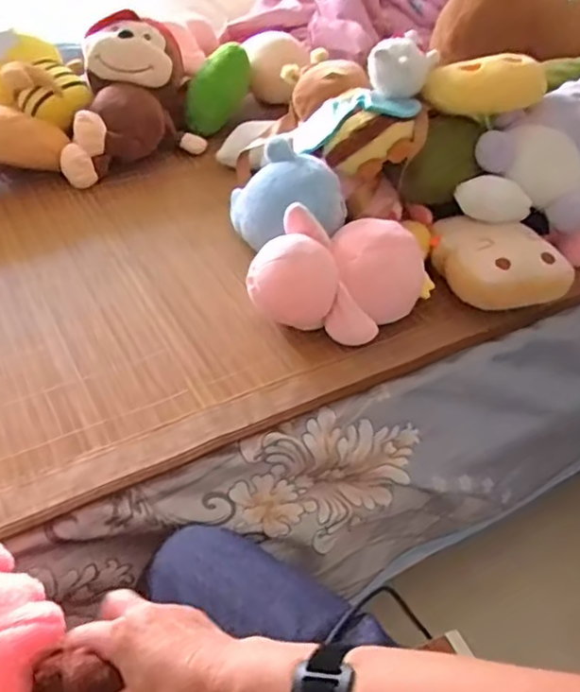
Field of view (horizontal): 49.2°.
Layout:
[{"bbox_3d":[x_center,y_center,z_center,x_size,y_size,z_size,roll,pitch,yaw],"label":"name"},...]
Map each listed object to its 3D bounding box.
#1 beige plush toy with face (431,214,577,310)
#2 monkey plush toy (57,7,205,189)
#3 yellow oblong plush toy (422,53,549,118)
[{"bbox_3d":[0.277,-0.126,0.853,0.139,0.063,0.157,-12,46,-15],"label":"beige plush toy with face"},{"bbox_3d":[-0.282,-0.438,1.103,0.224,0.165,0.317,-8,45,-11],"label":"monkey plush toy"},{"bbox_3d":[0.262,-0.350,0.847,0.151,0.068,0.058,6,42,25],"label":"yellow oblong plush toy"}]

